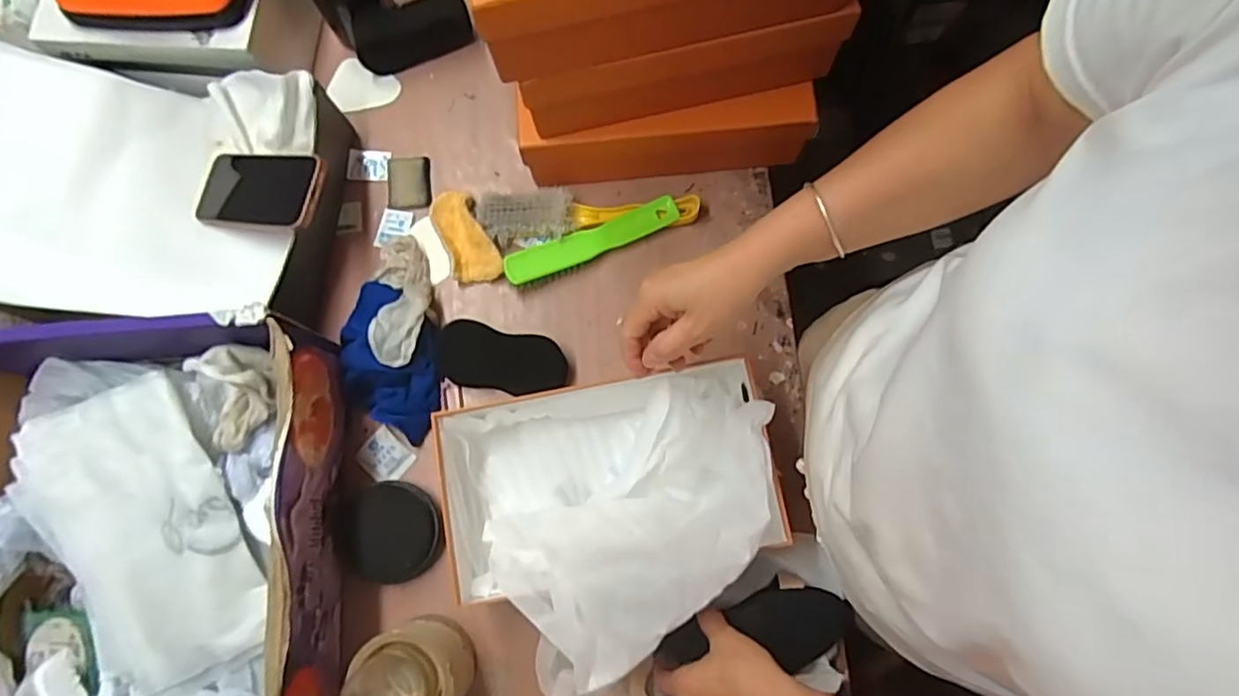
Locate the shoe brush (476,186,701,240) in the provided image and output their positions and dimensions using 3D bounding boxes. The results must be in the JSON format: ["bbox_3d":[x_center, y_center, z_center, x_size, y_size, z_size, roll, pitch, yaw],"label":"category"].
[{"bbox_3d":[-0.033,-0.145,0.663,0.229,0.030,0.060,1,78,2],"label":"shoe brush"}]

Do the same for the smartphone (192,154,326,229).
[{"bbox_3d":[-0.344,-0.154,0.605,0.150,0.014,0.077,8,78,21],"label":"smartphone"}]

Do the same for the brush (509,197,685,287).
[{"bbox_3d":[-0.028,-0.111,0.657,0.187,0.022,0.037,-23,78,-3],"label":"brush"}]

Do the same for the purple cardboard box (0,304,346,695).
[{"bbox_3d":[-0.420,0.190,0.537,0.329,0.121,0.402,-4,78,1],"label":"purple cardboard box"}]

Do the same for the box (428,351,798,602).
[{"bbox_3d":[-0.013,0.115,0.564,0.283,0.112,0.156,-11,78,-1],"label":"box"}]

